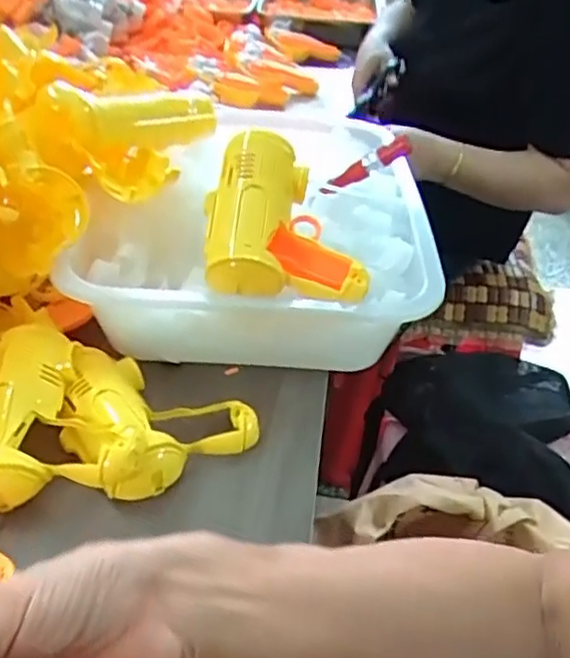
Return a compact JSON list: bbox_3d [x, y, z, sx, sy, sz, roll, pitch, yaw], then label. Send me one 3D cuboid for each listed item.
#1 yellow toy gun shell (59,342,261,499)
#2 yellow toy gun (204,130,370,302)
[{"bbox_3d":[-0.102,0.055,0.486,0.132,0.046,0.124,-20,44,-30],"label":"yellow toy gun shell"},{"bbox_3d":[0.000,-0.087,0.524,0.116,0.054,0.137,7,73,-15],"label":"yellow toy gun"}]

